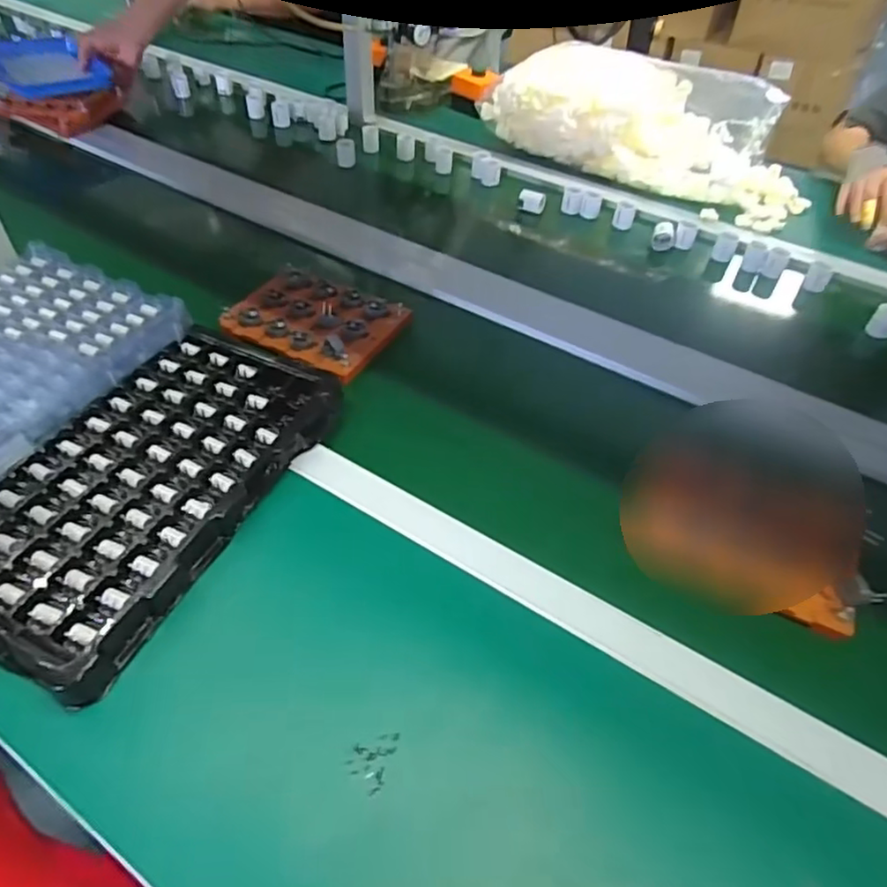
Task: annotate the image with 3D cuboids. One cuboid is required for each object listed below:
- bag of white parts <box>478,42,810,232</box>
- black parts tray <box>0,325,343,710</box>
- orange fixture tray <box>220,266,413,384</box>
[{"bbox_3d":[0.367,-0.558,1.076,0.541,0.131,0.258,26,50,19],"label":"bag of white parts"},{"bbox_3d":[-0.272,0.029,0.579,0.208,0.032,0.367,23,51,15],"label":"black parts tray"},{"bbox_3d":[-0.154,-0.149,0.743,0.182,0.021,0.139,20,50,12],"label":"orange fixture tray"}]

